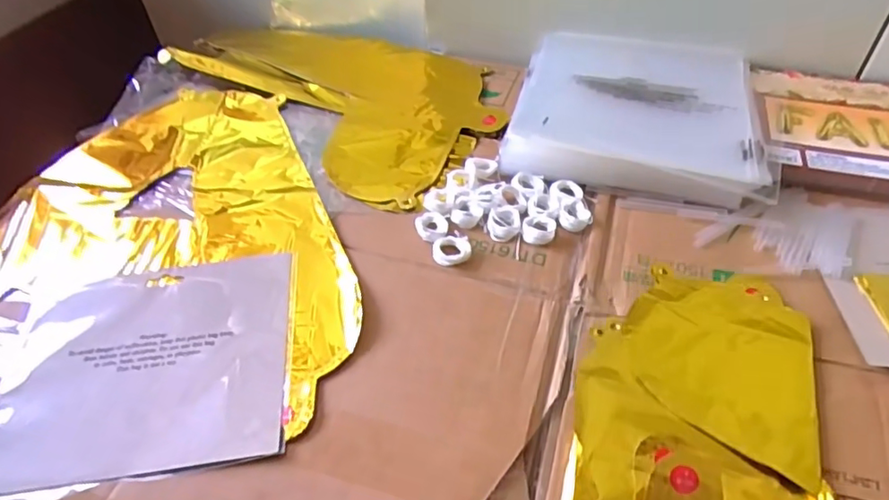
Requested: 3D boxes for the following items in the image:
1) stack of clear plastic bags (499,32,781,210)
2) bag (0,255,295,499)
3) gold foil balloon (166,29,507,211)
[{"bbox_3d":[0.184,-0.142,0.565,0.217,0.028,0.235,10,49,12],"label":"stack of clear plastic bags"},{"bbox_3d":[-0.207,0.081,0.408,0.199,0.014,0.166,-8,48,-3],"label":"bag"},{"bbox_3d":[-0.116,-0.188,0.653,0.220,0.035,0.404,-38,56,-26],"label":"gold foil balloon"}]

